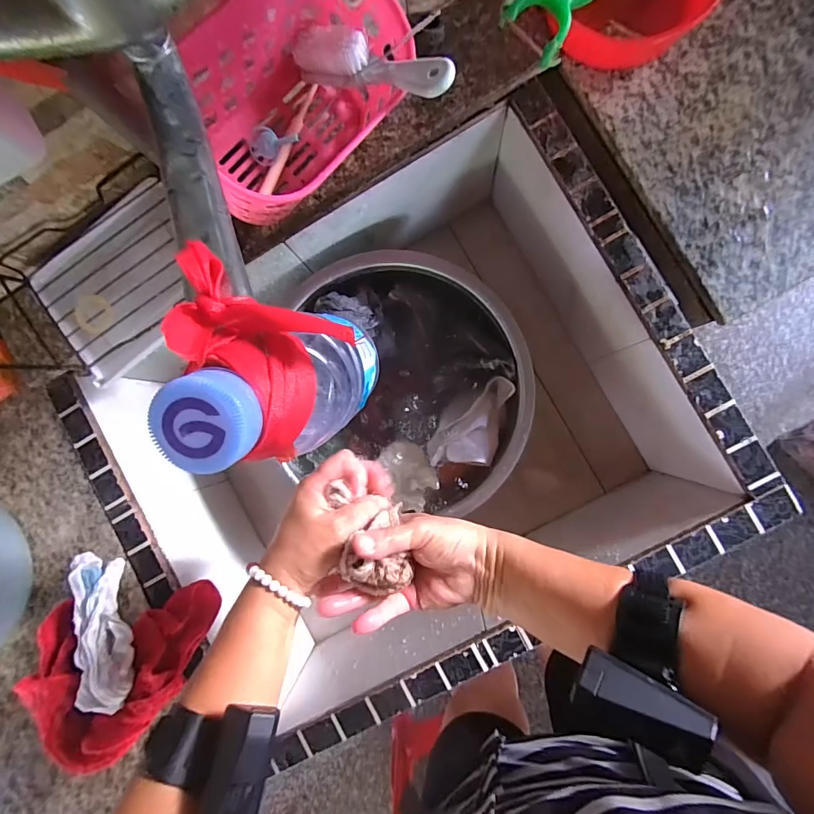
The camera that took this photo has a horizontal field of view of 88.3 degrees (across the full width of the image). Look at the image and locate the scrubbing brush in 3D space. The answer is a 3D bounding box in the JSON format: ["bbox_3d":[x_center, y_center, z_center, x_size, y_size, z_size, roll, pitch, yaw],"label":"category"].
[{"bbox_3d":[-0.031,-0.279,0.345,0.166,0.035,0.037,31,92,23],"label":"scrubbing brush"}]

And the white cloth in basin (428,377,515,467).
[{"bbox_3d":[0.092,0.030,0.528,0.136,0.031,0.068,-44,85,4],"label":"white cloth in basin"}]

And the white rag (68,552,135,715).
[{"bbox_3d":[-0.330,0.241,0.455,0.045,0.052,0.157,-18,87,5],"label":"white rag"}]

